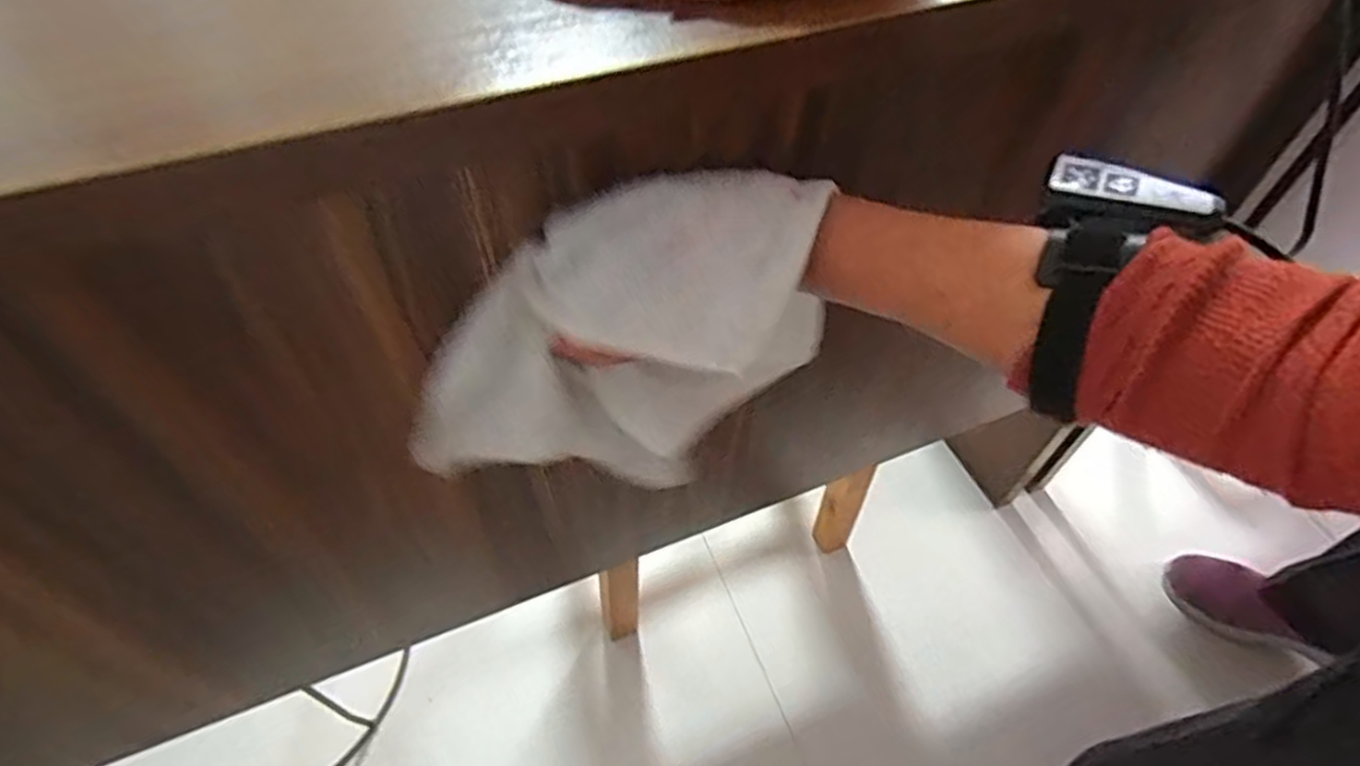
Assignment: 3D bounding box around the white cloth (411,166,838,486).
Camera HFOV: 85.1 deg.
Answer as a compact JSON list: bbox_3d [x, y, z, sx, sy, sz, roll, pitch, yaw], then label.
[{"bbox_3d":[-0.036,-0.018,0.391,0.194,0.176,0.085,4,53,1],"label":"white cloth"}]

